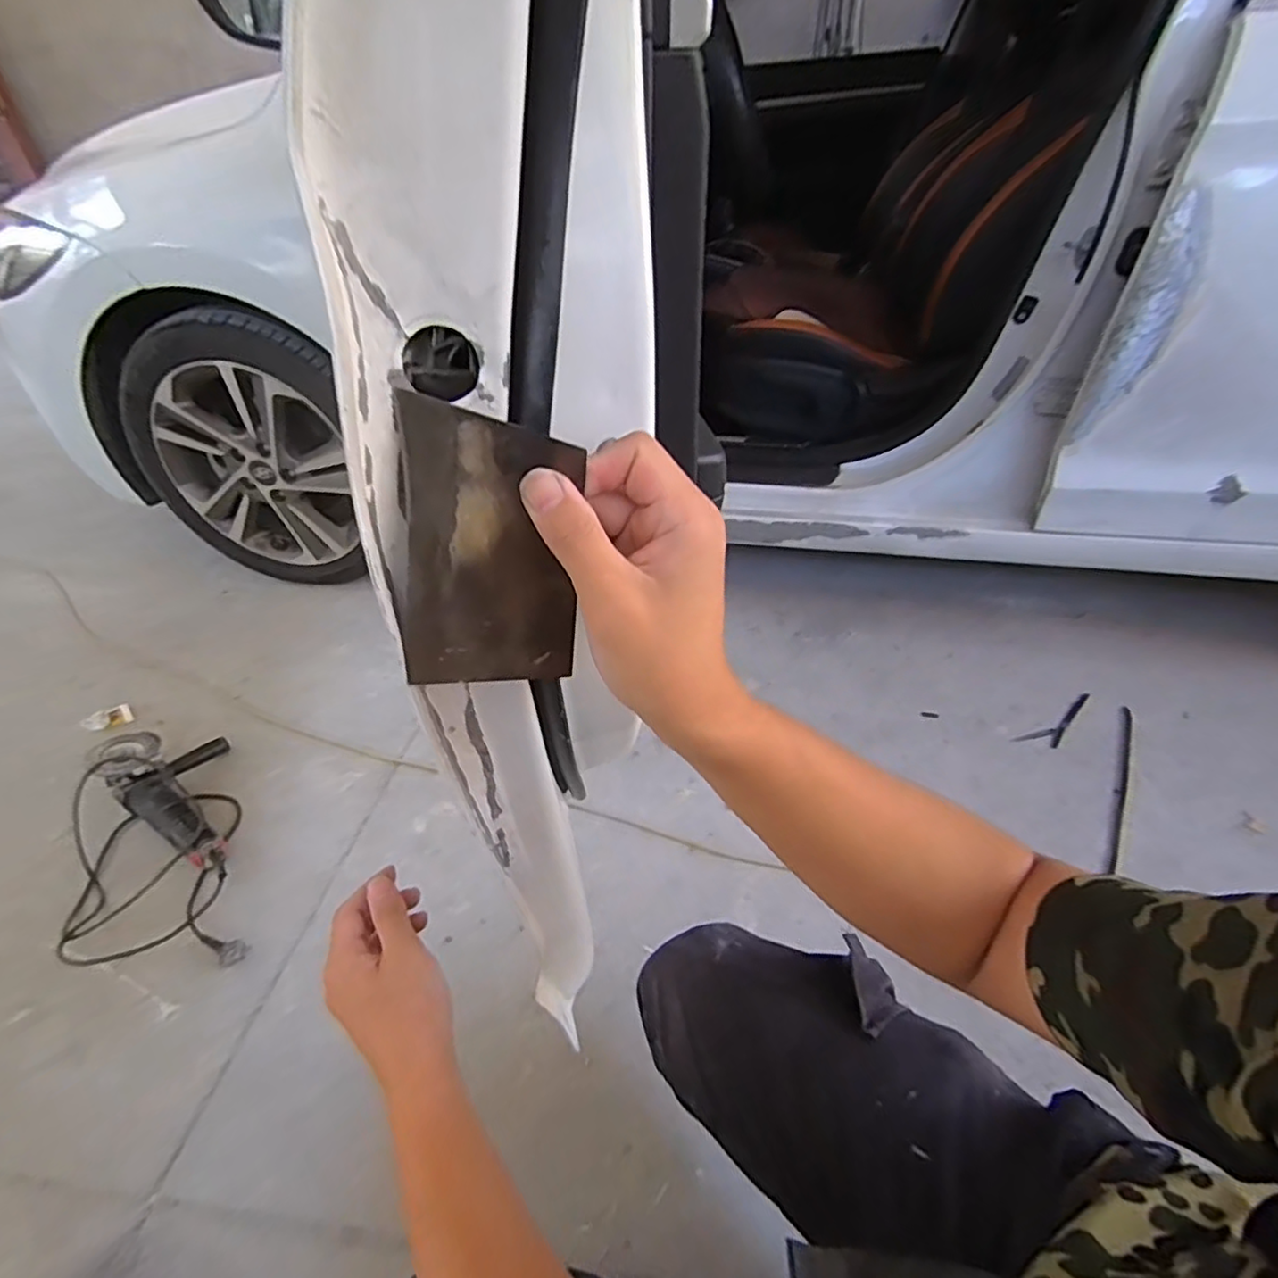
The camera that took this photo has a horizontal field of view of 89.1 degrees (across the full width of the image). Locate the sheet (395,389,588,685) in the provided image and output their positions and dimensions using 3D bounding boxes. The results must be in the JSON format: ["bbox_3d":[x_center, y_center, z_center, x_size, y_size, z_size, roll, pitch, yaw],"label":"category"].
[{"bbox_3d":[-0.062,-0.033,0.274,0.071,0.120,0.005,0,29,-15],"label":"sheet"}]

